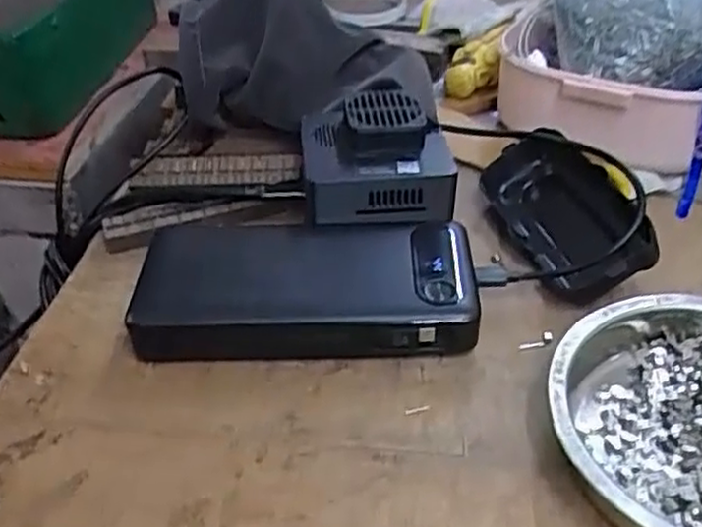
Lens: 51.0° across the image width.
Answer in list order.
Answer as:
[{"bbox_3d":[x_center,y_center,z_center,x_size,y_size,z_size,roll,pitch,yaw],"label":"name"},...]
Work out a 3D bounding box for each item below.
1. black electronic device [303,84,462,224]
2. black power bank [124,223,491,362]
[{"bbox_3d":[0.013,-0.058,0.377,0.076,0.040,0.070,-2,40,1],"label":"black electronic device"},{"bbox_3d":[-0.021,0.008,0.342,0.152,0.028,0.074,0,39,3],"label":"black power bank"}]

